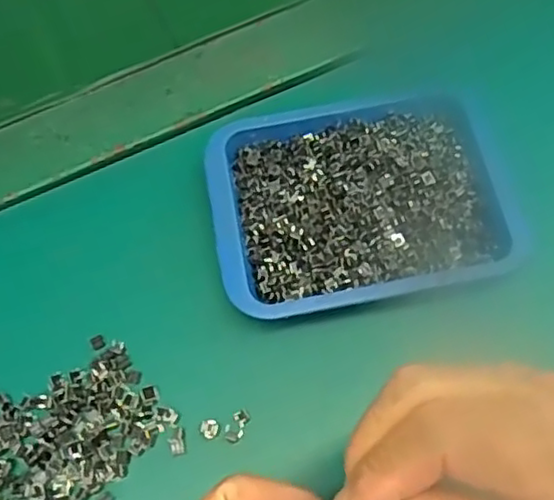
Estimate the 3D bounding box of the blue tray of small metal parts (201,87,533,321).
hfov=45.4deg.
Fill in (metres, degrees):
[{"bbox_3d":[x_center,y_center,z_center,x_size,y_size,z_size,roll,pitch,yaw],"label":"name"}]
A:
[{"bbox_3d":[0.046,-0.029,0.359,0.159,0.021,0.117,-12,67,-2],"label":"blue tray of small metal parts"}]

